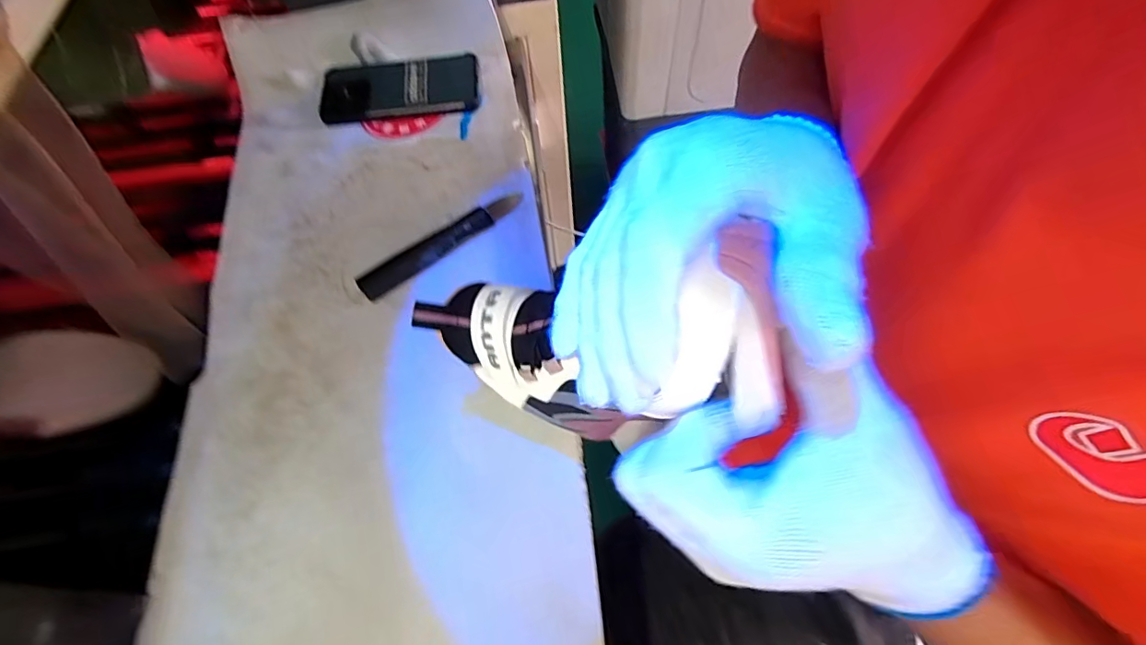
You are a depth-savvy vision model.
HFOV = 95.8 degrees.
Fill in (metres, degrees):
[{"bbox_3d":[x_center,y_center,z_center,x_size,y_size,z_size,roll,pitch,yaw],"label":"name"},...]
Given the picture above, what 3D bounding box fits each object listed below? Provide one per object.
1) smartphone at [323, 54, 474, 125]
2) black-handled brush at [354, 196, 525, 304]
[{"bbox_3d":[-0.183,-0.249,0.551,0.158,0.014,0.081,-6,65,-2],"label":"smartphone"},{"bbox_3d":[-0.117,-0.073,0.469,0.162,0.015,0.031,-33,66,-14],"label":"black-handled brush"}]

